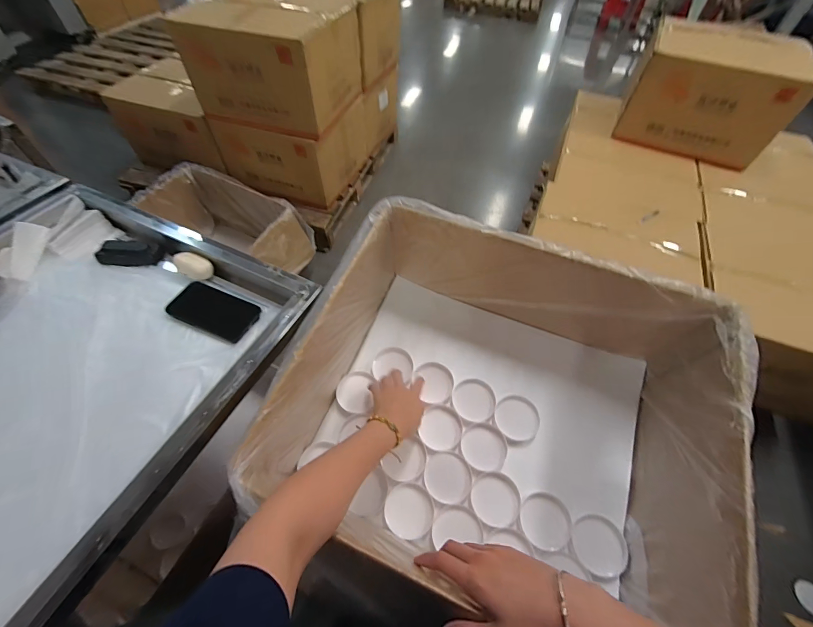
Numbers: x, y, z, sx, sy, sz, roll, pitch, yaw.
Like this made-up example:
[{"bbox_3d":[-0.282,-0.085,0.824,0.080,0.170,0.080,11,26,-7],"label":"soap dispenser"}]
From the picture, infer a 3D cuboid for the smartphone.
[{"bbox_3d":[-0.321,-0.005,0.574,0.147,0.010,0.073,21,57,12],"label":"smartphone"}]

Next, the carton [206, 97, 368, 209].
[{"bbox_3d":[-0.511,-0.812,1.630,0.511,0.297,0.480,18,56,10],"label":"carton"}]

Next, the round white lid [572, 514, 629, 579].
[{"bbox_3d":[0.288,0.342,0.511,0.075,0.016,0.076,5,52,-6],"label":"round white lid"}]

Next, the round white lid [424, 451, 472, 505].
[{"bbox_3d":[0.068,0.269,0.570,0.073,0.008,0.075,1,55,-2],"label":"round white lid"}]

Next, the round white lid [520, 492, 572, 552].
[{"bbox_3d":[0.214,0.316,0.529,0.075,0.012,0.074,1,55,-2],"label":"round white lid"}]

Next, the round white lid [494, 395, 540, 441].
[{"bbox_3d":[0.194,0.181,0.606,0.074,0.009,0.076,1,55,-2],"label":"round white lid"}]

